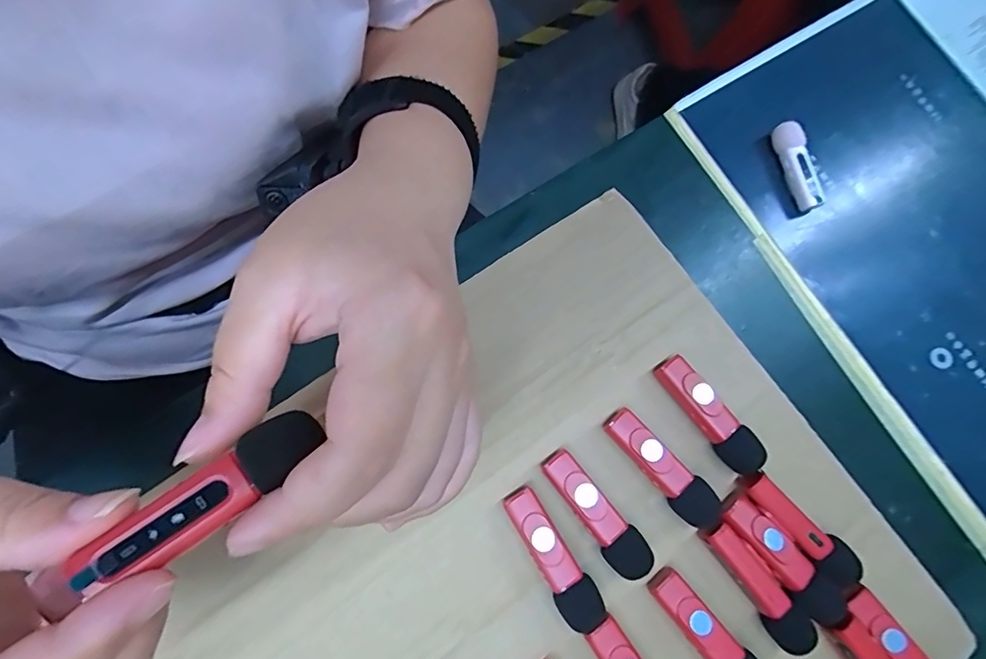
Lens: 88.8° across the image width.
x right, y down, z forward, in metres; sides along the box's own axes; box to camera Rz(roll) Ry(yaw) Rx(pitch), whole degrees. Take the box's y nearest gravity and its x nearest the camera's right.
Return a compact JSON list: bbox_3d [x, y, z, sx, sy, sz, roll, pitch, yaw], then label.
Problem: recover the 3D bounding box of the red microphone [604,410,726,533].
[{"bbox_3d":[0.081,0.067,0.244,0.018,0.018,0.065,-42,89,-11],"label":"red microphone"}]

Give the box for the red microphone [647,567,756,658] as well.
[{"bbox_3d":[0.098,0.141,0.229,0.018,0.017,0.067,-41,88,-11],"label":"red microphone"}]

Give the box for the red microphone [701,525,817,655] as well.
[{"bbox_3d":[0.122,0.119,0.236,0.016,0.018,0.064,-34,87,-10],"label":"red microphone"}]

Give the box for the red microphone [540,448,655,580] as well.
[{"bbox_3d":[0.048,0.087,0.238,0.018,0.015,0.064,-39,88,-11],"label":"red microphone"}]

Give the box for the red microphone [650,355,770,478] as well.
[{"bbox_3d":[0.107,0.043,0.252,0.017,0.016,0.065,-38,88,-11],"label":"red microphone"}]

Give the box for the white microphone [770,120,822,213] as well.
[{"bbox_3d":[0.215,-0.115,0.355,0.015,0.014,0.062,-19,91,-6],"label":"white microphone"}]

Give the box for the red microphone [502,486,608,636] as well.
[{"bbox_3d":[0.027,0.105,0.231,0.019,0.016,0.066,-32,87,-10],"label":"red microphone"}]

